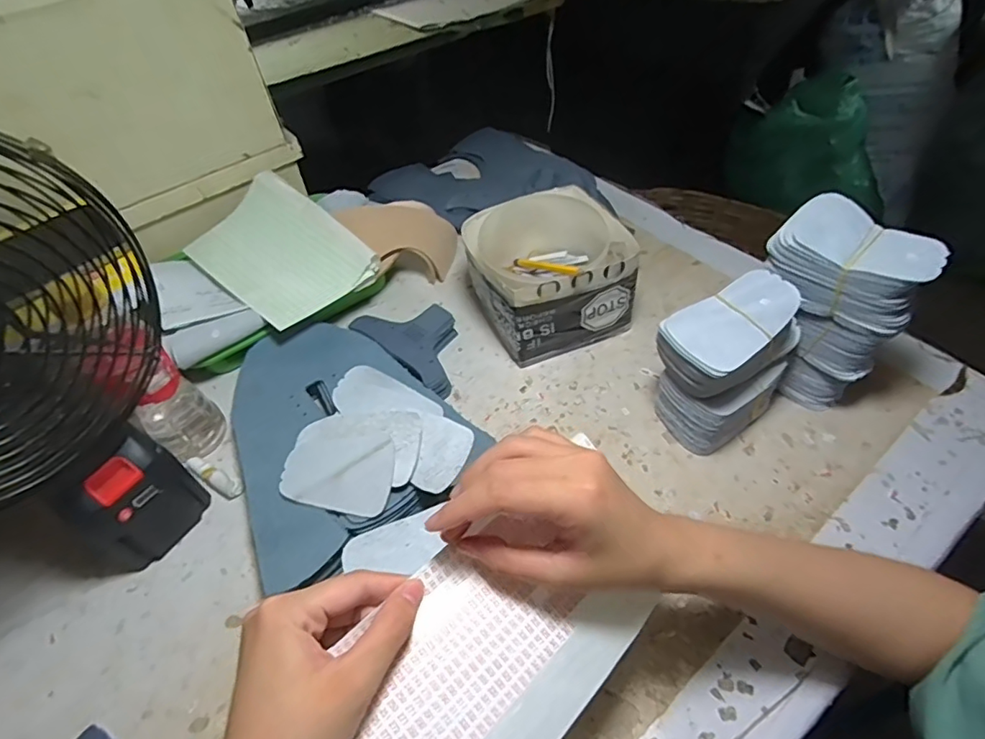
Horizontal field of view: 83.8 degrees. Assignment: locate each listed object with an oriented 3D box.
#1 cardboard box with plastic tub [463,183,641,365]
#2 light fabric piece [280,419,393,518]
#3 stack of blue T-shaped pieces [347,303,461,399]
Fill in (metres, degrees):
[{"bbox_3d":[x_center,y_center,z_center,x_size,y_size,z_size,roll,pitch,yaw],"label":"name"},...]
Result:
[{"bbox_3d":[0.052,-0.098,0.559,0.138,0.100,0.149,-22,51,-12],"label":"cardboard box with plastic tub"},{"bbox_3d":[-0.123,0.075,0.442,0.091,0.015,0.071,8,52,11],"label":"light fabric piece"},{"bbox_3d":[-0.072,-0.029,0.558,0.128,0.032,0.078,36,62,29],"label":"stack of blue T-shaped pieces"}]

